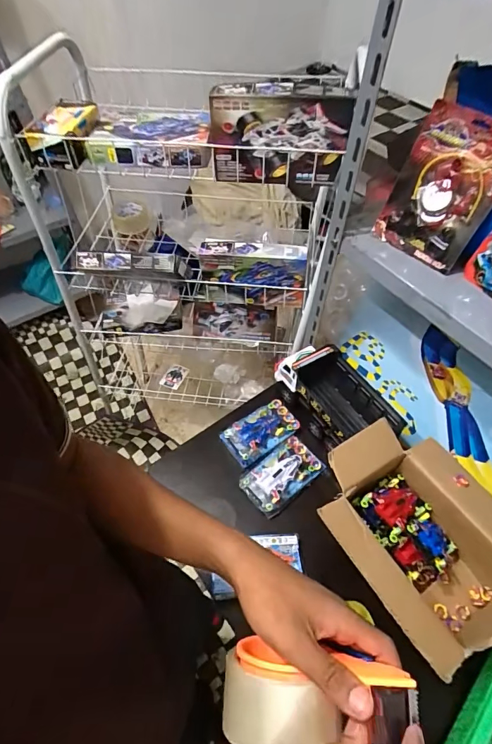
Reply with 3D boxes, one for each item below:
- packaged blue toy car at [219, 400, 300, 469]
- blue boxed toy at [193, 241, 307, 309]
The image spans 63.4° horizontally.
[{"bbox_3d":[0.036,0.138,0.932,0.173,0.028,0.096,-28,58,-19],"label":"packaged blue toy car"},{"bbox_3d":[0.012,-0.220,0.909,0.238,0.147,0.047,6,54,5],"label":"blue boxed toy"}]

